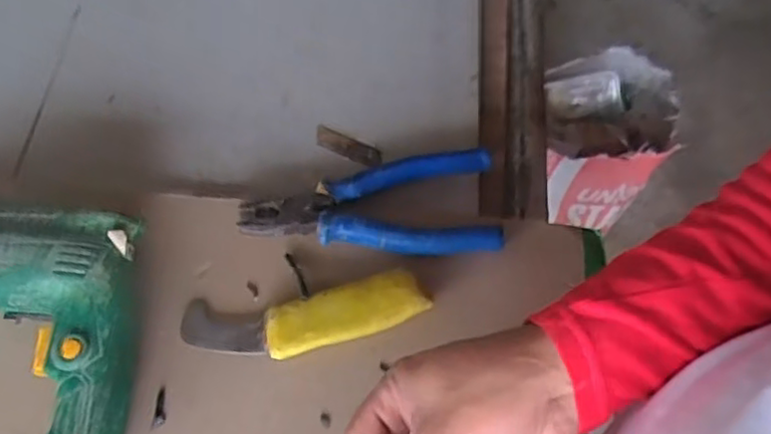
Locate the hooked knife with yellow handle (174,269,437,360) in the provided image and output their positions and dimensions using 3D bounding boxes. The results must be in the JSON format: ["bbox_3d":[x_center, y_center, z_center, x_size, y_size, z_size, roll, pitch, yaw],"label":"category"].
[{"bbox_3d":[-0.055,0.066,0.467,0.163,0.022,0.049,-7,61,-4],"label":"hooked knife with yellow handle"}]

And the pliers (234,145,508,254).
[{"bbox_3d":[-0.012,-0.011,0.507,0.181,0.022,0.083,0,61,0],"label":"pliers"}]

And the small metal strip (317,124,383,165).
[{"bbox_3d":[-0.031,-0.057,0.563,0.060,0.006,0.020,24,64,13],"label":"small metal strip"}]

